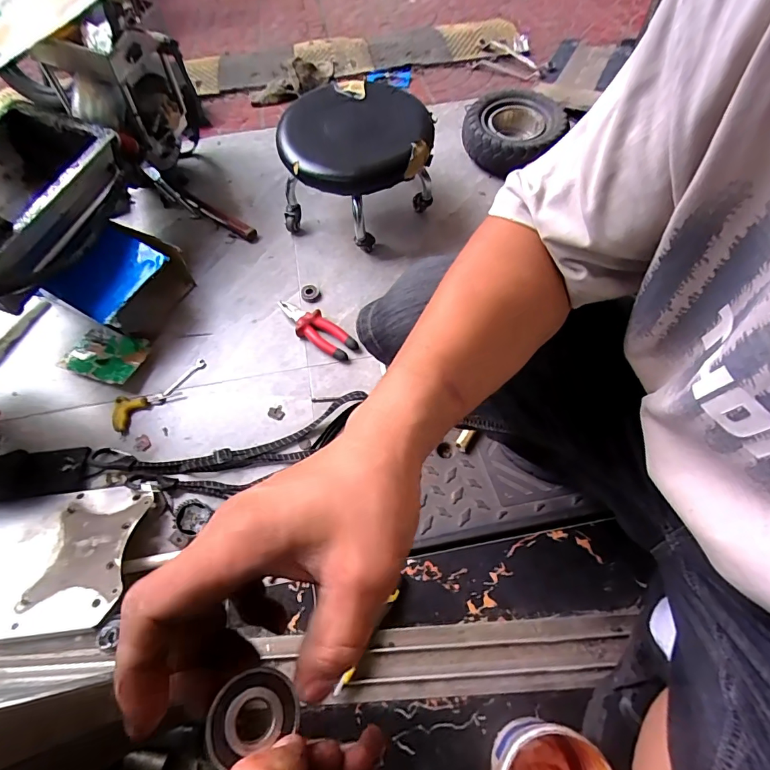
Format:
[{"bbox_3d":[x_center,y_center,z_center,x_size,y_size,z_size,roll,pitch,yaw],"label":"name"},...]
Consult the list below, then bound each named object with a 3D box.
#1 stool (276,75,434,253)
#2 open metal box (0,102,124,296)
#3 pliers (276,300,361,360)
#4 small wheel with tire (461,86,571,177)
[{"bbox_3d":[-0.055,-0.483,0.968,0.315,0.212,0.314,-1,63,1],"label":"stool"},{"bbox_3d":[-0.679,-0.318,0.785,0.265,0.123,0.403,11,64,7],"label":"open metal box"},{"bbox_3d":[-0.142,-0.117,0.877,0.191,0.029,0.063,41,71,19],"label":"pliers"},{"bbox_3d":[0.313,-0.641,1.096,0.251,0.090,0.209,-29,66,-12],"label":"small wheel with tire"}]

